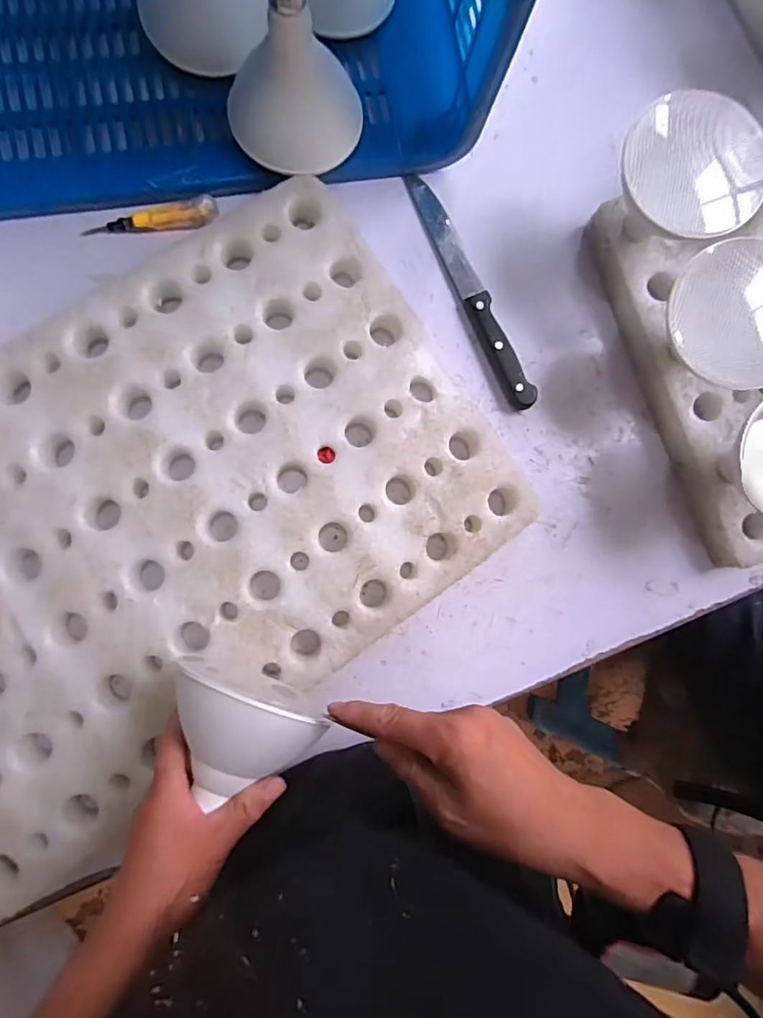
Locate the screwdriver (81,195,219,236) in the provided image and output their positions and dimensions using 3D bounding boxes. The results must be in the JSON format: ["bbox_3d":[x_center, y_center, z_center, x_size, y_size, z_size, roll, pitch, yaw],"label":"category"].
[{"bbox_3d":[-0.200,-0.252,0.462,0.112,0.013,0.021,-13,88,-7],"label":"screwdriver"}]

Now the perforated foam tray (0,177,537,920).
[{"bbox_3d":[-0.178,0.012,0.441,0.540,0.047,0.368,-39,91,-8],"label":"perforated foam tray"}]

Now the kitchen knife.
[{"bbox_3d":[0.087,-0.207,0.498,0.029,0.016,0.240,-25,90,-8],"label":"kitchen knife"}]

